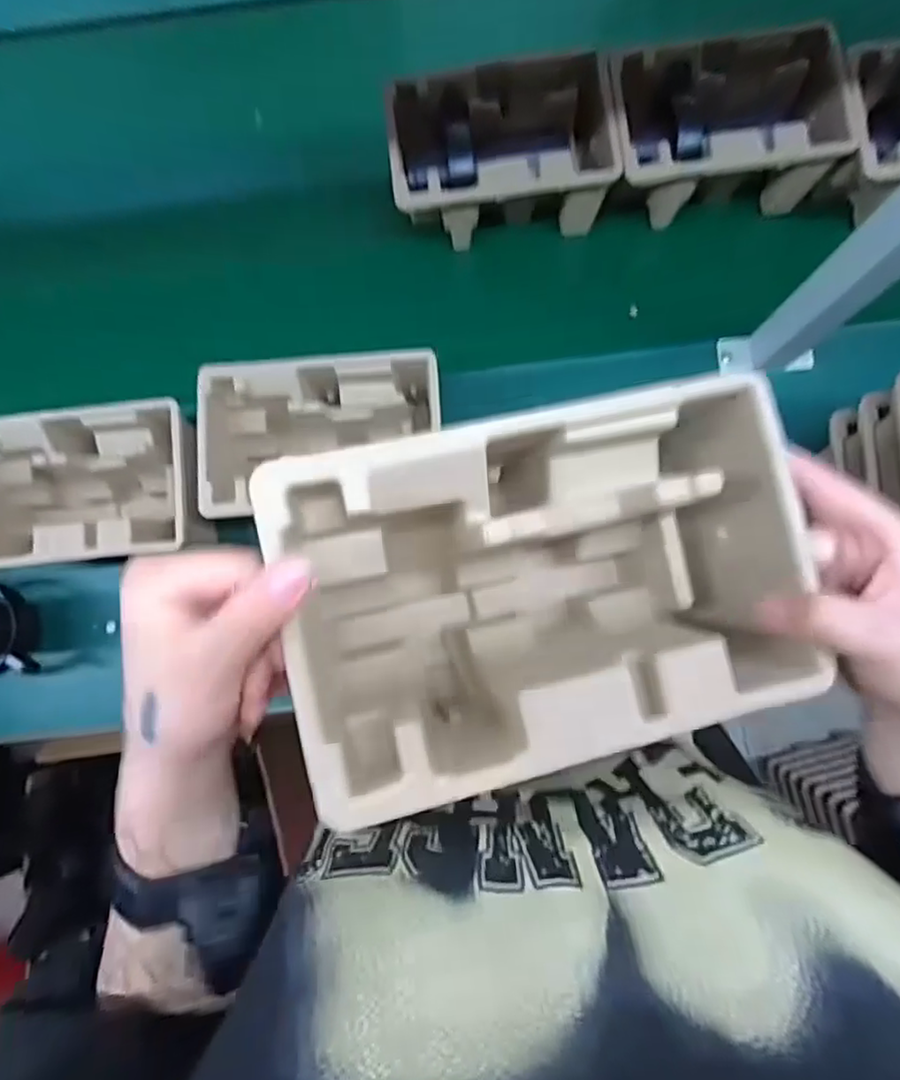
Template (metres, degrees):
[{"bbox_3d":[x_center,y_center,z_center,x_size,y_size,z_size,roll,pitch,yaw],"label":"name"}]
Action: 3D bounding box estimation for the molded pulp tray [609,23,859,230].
[{"bbox_3d":[0.277,-0.425,0.638,0.221,0.107,0.147,-6,84,2],"label":"molded pulp tray"}]

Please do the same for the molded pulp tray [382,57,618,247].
[{"bbox_3d":[0.053,-0.404,0.648,0.220,0.096,0.133,-8,84,2],"label":"molded pulp tray"}]

